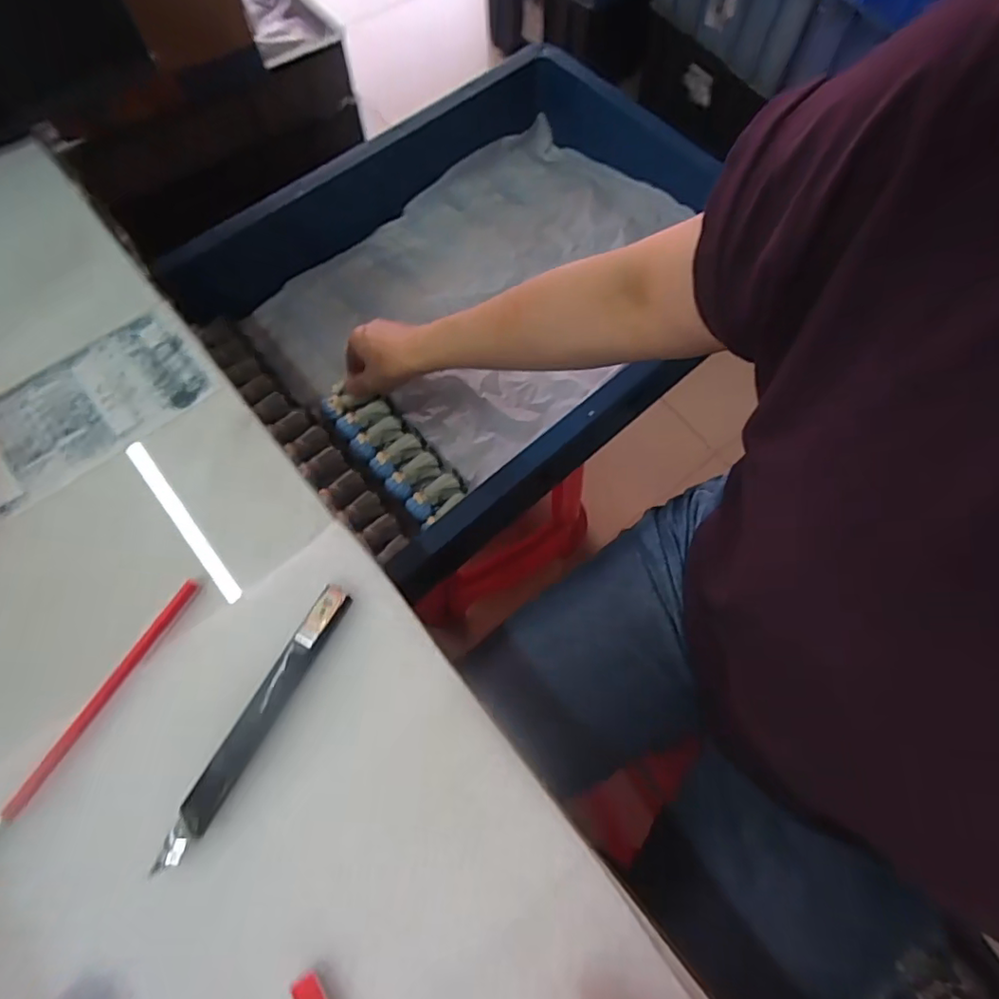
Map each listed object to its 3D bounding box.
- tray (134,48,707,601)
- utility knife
[{"bbox_3d":[-0.013,-0.238,0.641,0.416,0.111,0.563,43,74,15],"label":"tray"},{"bbox_3d":[-0.112,0.102,0.274,0.016,0.006,0.138,27,71,9],"label":"utility knife"}]

